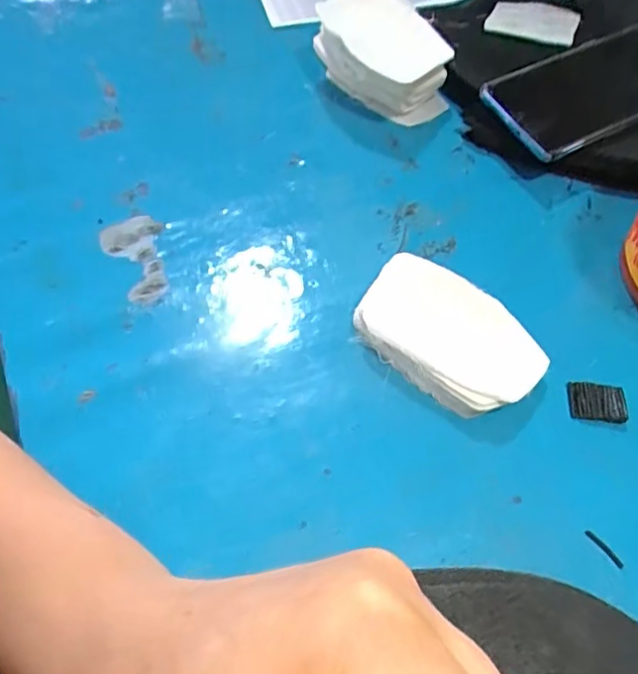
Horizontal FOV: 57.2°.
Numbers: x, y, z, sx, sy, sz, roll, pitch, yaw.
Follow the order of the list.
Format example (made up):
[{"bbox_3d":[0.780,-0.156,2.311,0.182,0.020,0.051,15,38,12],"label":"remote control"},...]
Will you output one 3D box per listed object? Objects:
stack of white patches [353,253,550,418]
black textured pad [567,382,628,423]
[{"bbox_3d":[0.067,0.000,0.307,0.094,0.025,0.056,35,64,17],"label":"stack of white patches"},{"bbox_3d":[0.144,0.034,0.303,0.029,0.005,0.020,3,59,0],"label":"black textured pad"}]

